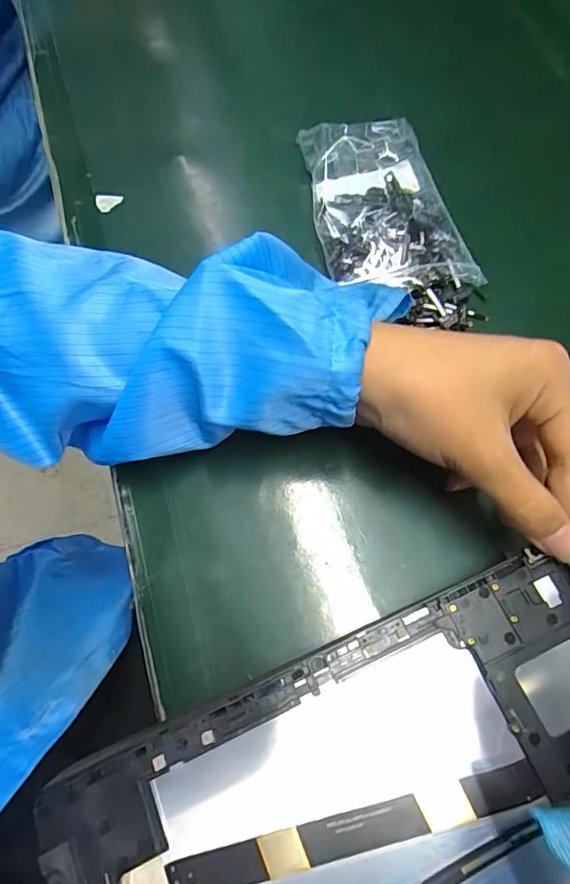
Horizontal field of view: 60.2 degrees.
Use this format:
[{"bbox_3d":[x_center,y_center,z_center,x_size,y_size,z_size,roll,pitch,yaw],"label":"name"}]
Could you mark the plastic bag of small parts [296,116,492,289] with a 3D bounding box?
[{"bbox_3d":[0.061,-0.151,0.315,0.086,0.022,0.131,-12,69,-4],"label":"plastic bag of small parts"}]

